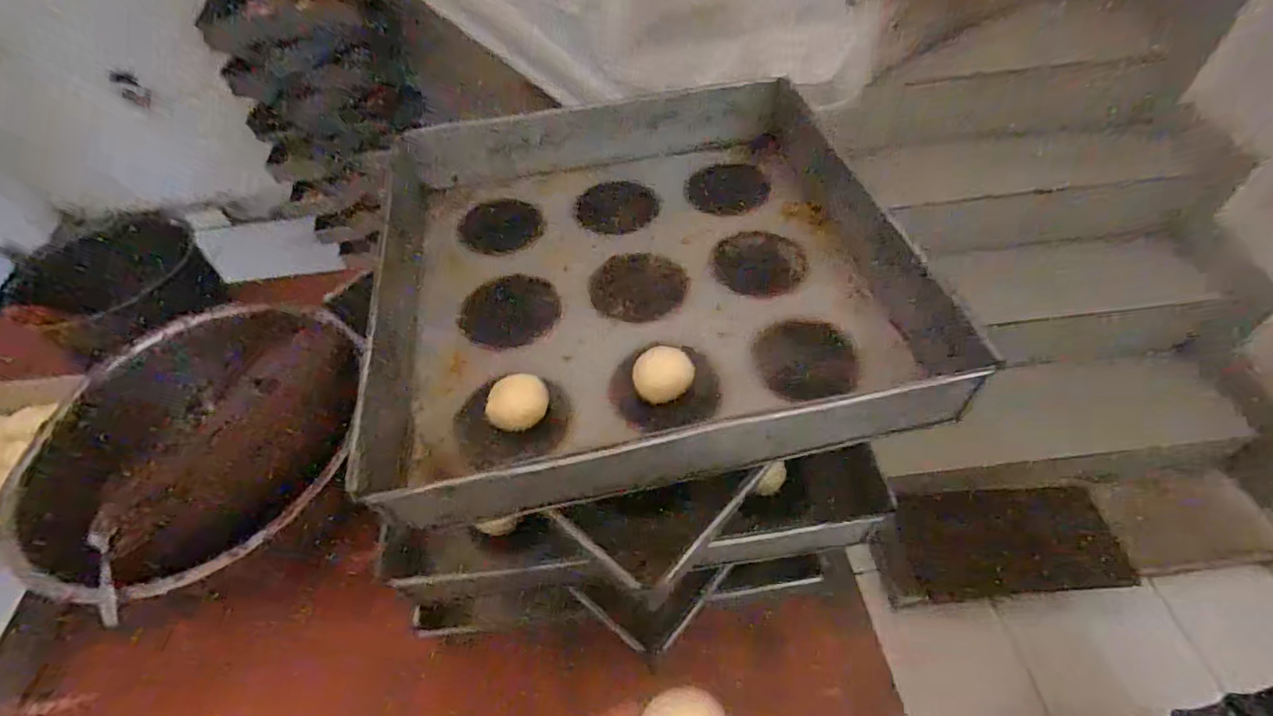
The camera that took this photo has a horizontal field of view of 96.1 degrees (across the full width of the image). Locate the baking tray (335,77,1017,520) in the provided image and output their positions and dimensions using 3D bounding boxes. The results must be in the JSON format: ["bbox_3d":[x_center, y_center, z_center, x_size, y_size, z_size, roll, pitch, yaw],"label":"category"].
[{"bbox_3d":[0.008,-0.105,0.532,0.478,0.077,0.443,-9,51,-4],"label":"baking tray"}]

